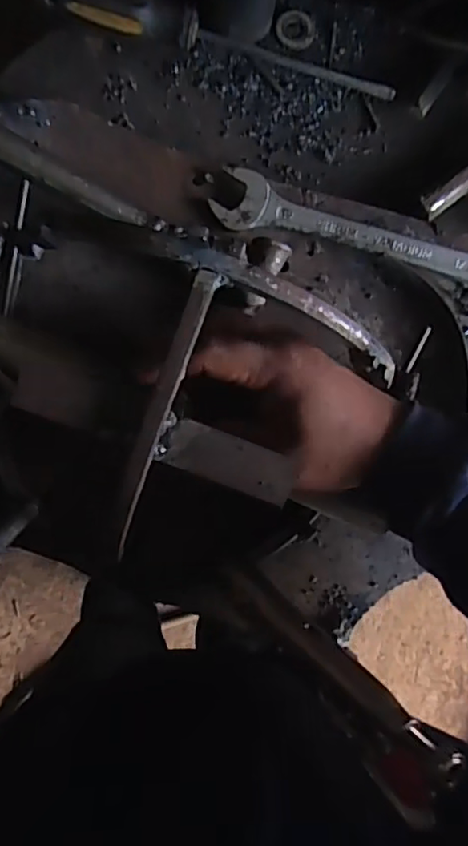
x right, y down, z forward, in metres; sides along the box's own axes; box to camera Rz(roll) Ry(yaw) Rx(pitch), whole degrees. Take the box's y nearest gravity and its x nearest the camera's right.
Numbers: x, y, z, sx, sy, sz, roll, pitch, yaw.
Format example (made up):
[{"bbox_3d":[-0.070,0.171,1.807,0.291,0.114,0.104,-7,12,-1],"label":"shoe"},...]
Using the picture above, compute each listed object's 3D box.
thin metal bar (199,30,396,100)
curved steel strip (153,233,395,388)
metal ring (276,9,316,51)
[{"bbox_3d":[0.045,-0.249,0.418,0.139,0.008,0.009,16,88,-5],"label":"thin metal bar"},{"bbox_3d":[0.029,-0.056,0.293,0.142,0.020,0.015,24,87,-22],"label":"curved steel strip"},{"bbox_3d":[0.044,-0.274,0.419,0.027,0.004,0.028,0,92,-5],"label":"metal ring"}]

